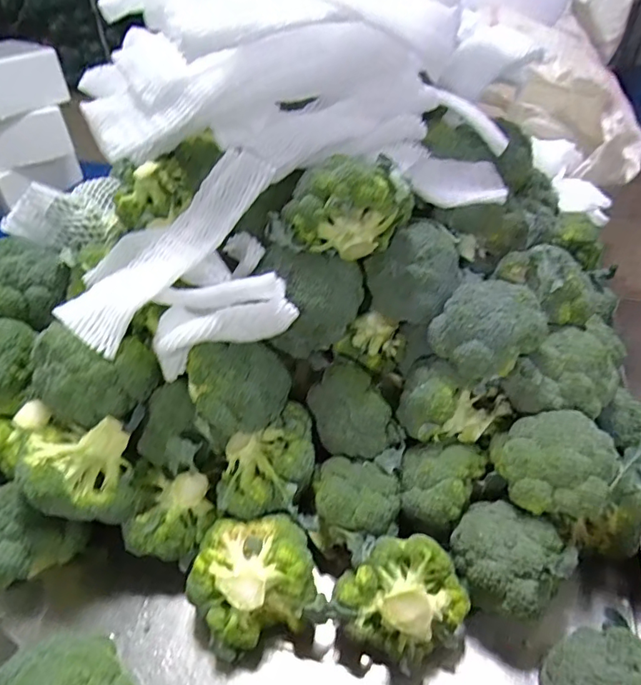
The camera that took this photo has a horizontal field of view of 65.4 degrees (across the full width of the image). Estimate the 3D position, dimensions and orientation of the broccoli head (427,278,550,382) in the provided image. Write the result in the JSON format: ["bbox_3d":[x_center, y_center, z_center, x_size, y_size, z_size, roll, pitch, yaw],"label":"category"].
[{"bbox_3d":[0.177,-0.019,0.530,0.091,0.074,0.093,-1,41,1],"label":"broccoli head"}]

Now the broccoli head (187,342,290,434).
[{"bbox_3d":[-0.082,0.046,0.513,0.101,0.094,0.072,-10,41,-9],"label":"broccoli head"}]

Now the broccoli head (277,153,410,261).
[{"bbox_3d":[0.029,-0.134,0.503,0.127,0.088,0.074,6,41,9],"label":"broccoli head"}]

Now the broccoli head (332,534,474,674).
[{"bbox_3d":[0.077,0.251,0.482,0.116,0.094,0.098,-19,43,-18],"label":"broccoli head"}]

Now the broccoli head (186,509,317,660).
[{"bbox_3d":[-0.068,0.239,0.501,0.114,0.099,0.101,-10,41,-9],"label":"broccoli head"}]

